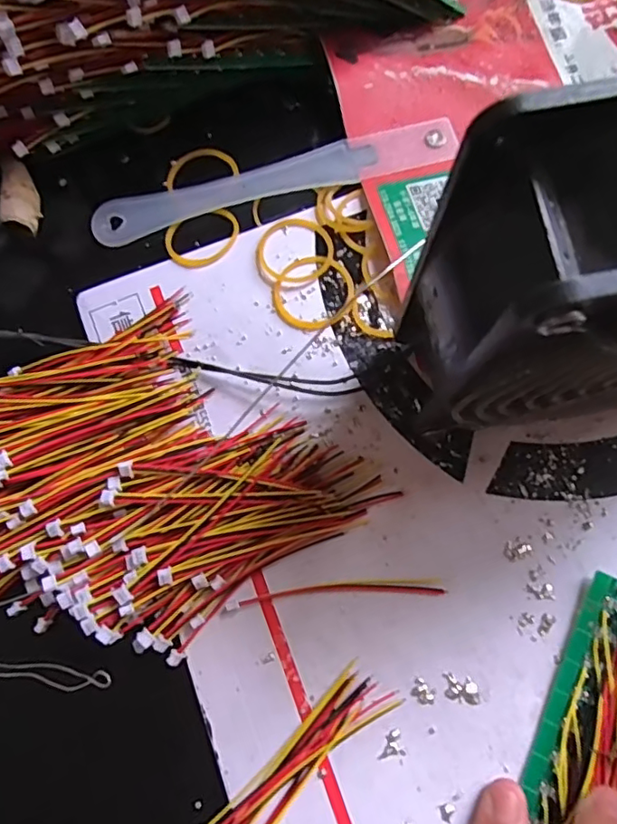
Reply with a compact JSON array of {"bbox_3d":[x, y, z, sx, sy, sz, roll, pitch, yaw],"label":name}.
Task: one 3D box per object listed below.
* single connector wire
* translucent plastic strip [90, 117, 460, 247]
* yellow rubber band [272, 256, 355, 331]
[{"bbox_3d":[0.009,0.060,0.190,0.072,0.004,0.006,-4,74,0],"label":"single connector wire"},{"bbox_3d":[-0.014,-0.096,0.237,0.153,0.004,0.020,-15,74,1],"label":"translucent plastic strip"},{"bbox_3d":[0.002,-0.047,0.221,0.030,0.004,0.031,0,74,2],"label":"yellow rubber band"}]

